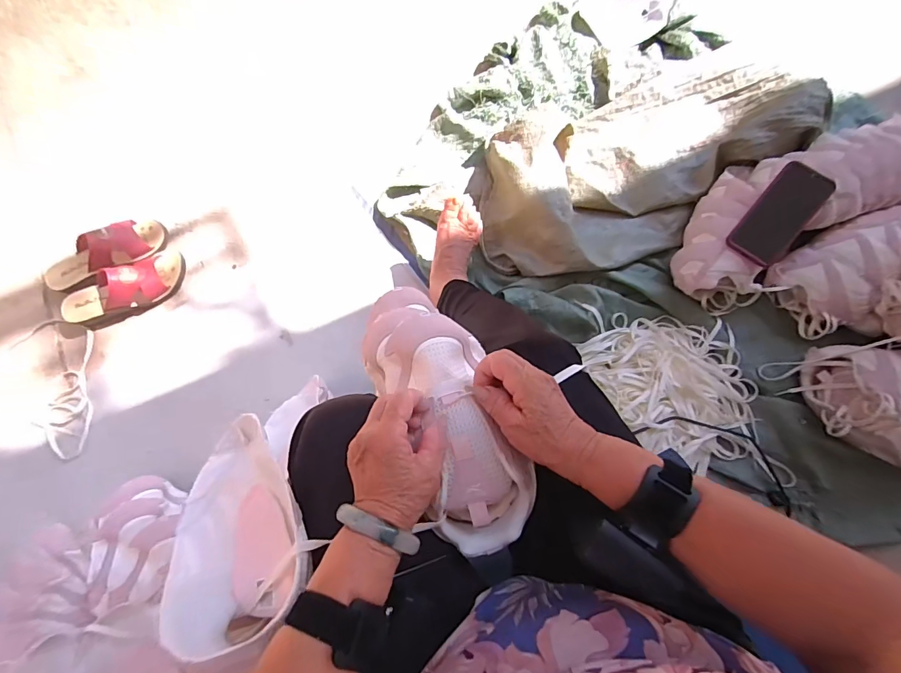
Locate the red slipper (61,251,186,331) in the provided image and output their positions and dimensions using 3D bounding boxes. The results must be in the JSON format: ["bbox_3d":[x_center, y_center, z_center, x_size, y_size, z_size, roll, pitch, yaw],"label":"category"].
[{"bbox_3d":[-0.617,-0.087,0.800,0.228,0.082,0.078,-24,78,-5],"label":"red slipper"}]

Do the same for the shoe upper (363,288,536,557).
[{"bbox_3d":[-0.006,0.067,0.404,0.101,0.059,0.262,-24,80,-5],"label":"shoe upper"}]

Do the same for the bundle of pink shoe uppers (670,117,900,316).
[{"bbox_3d":[0.668,-0.241,0.766,0.561,0.137,0.234,-19,81,-4],"label":"bundle of pink shoe uppers"}]

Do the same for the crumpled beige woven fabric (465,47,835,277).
[{"bbox_3d":[0.349,-0.330,0.798,0.635,0.120,0.327,-23,78,-5],"label":"crumpled beige woven fabric"}]

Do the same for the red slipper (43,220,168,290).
[{"bbox_3d":[-0.664,-0.150,0.816,0.232,0.071,0.076,-31,79,-6],"label":"red slipper"}]

